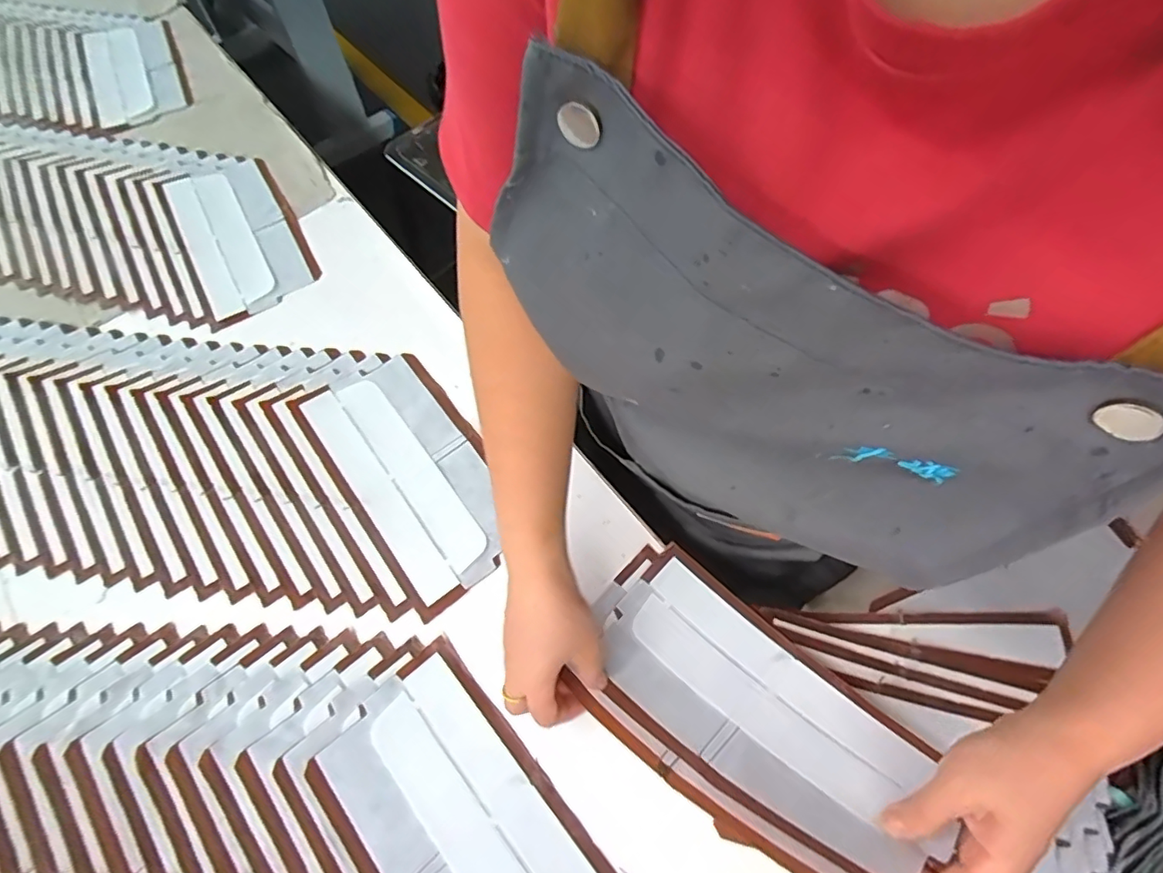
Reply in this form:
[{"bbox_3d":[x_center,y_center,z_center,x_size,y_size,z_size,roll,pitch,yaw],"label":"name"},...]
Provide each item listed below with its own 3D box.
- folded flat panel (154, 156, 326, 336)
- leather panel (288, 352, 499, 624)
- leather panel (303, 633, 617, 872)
[{"bbox_3d":[-0.394,-0.235,0.636,0.123,0.017,0.239,-28,66,-12],"label":"folded flat panel"},{"bbox_3d":[-0.152,0.028,0.500,0.120,0.009,0.238,-34,69,-17],"label":"leather panel"},{"bbox_3d":[-0.075,0.273,0.374,0.122,0.008,0.239,-37,67,-22],"label":"leather panel"}]

